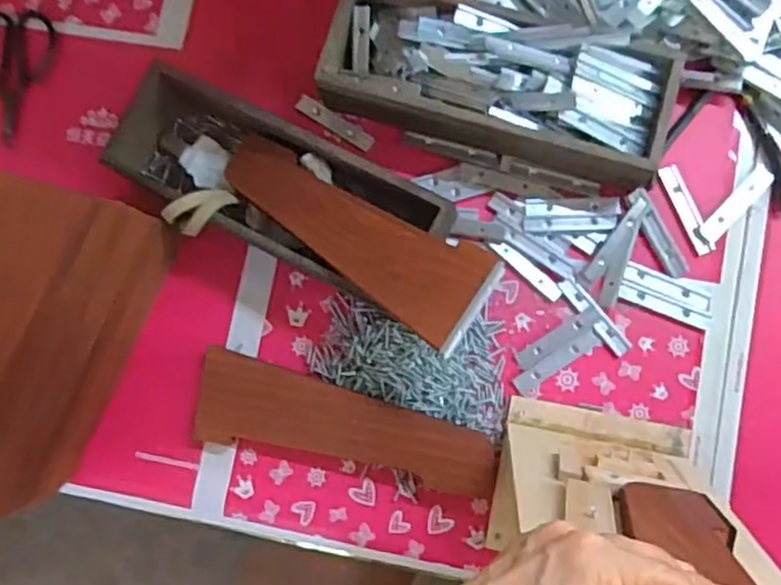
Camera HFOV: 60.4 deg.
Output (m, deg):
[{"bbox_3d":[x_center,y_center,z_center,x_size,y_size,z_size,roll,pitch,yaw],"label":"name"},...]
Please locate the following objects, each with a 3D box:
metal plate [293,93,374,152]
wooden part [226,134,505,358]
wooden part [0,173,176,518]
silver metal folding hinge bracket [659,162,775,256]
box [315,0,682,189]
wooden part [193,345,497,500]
[{"bbox_3d":[-0.050,-0.152,0.600,0.079,0.007,0.014,34,86,8],"label":"metal plate"},{"bbox_3d":[-0.035,-0.052,0.518,0.248,0.016,0.071,35,86,24],"label":"wooden part"},{"bbox_3d":[-0.265,0.046,0.511,0.067,0.171,0.258,21,84,7],"label":"wooden part"},{"bbox_3d":[0.280,-0.082,0.565,0.083,0.007,0.078,-22,81,1],"label":"silver metal folding hinge bracket"},{"bbox_3d":[0.086,-0.177,0.555,0.282,0.068,0.112,16,83,7],"label":"box"},{"bbox_3d":[-0.039,0.116,0.558,0.250,0.017,0.071,15,83,7],"label":"wooden part"}]

